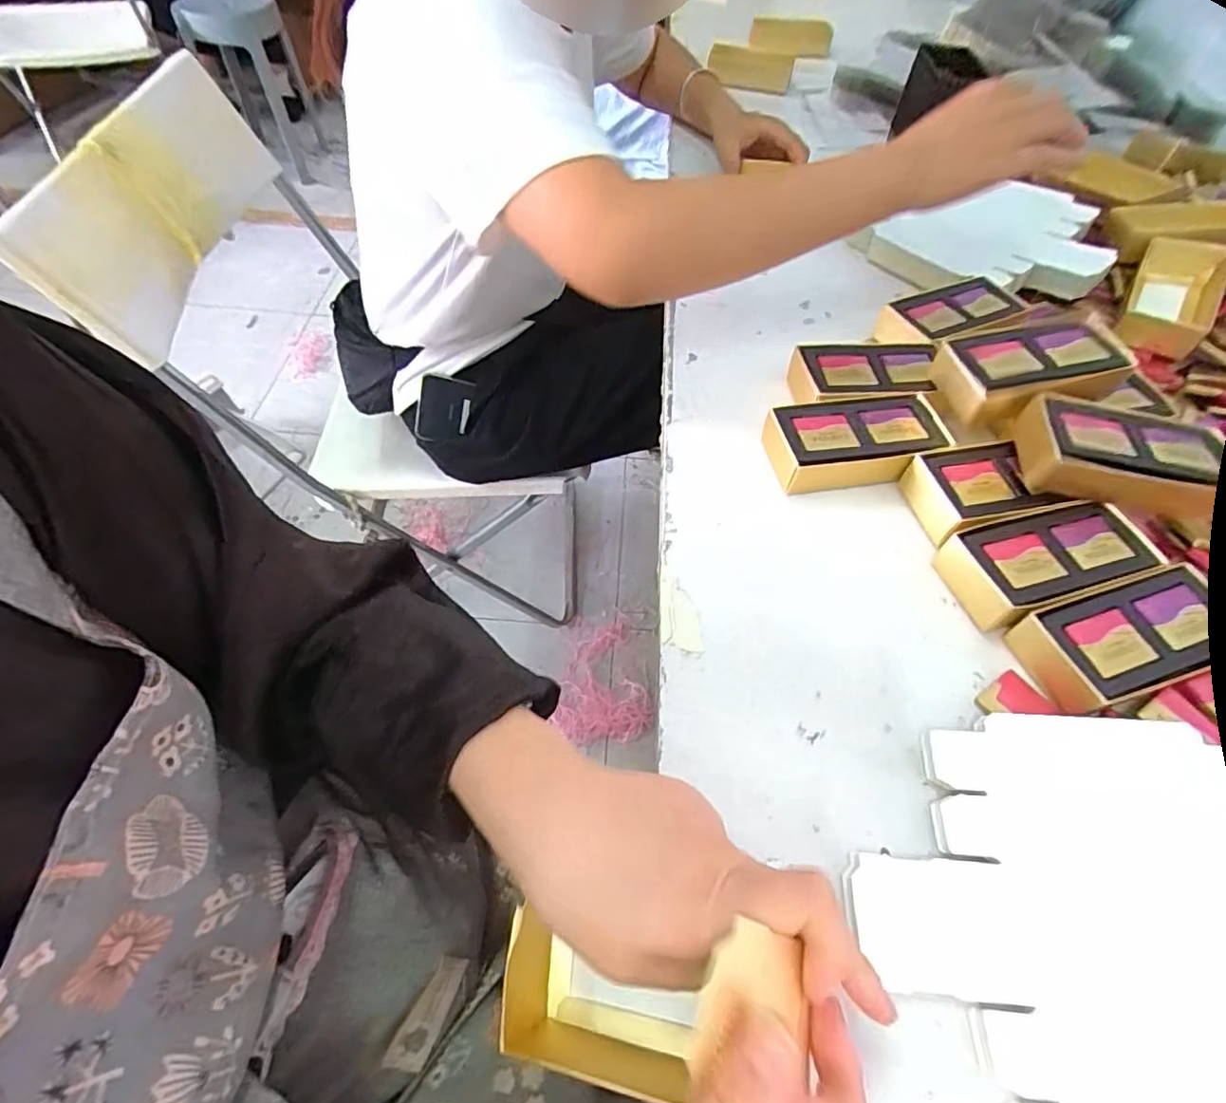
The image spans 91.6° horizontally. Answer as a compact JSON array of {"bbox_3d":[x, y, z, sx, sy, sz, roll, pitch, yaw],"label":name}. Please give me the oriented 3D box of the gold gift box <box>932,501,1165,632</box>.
[{"bbox_3d":[0.262,0.005,0.363,0.107,0.029,0.060,-16,56,-11],"label":"gold gift box"}]

